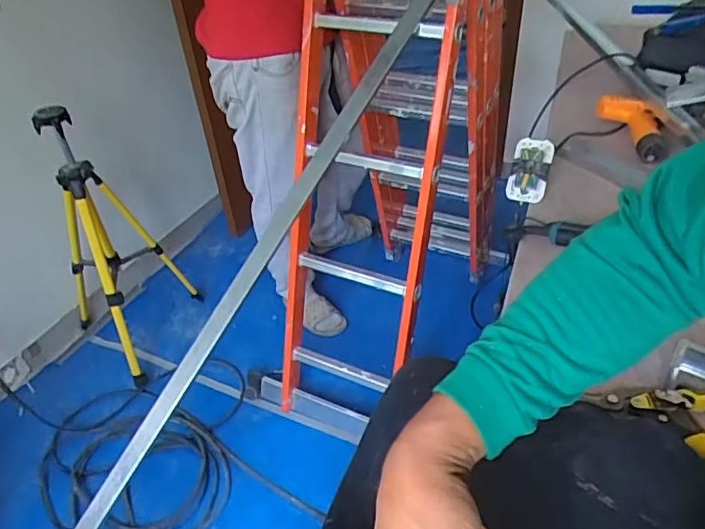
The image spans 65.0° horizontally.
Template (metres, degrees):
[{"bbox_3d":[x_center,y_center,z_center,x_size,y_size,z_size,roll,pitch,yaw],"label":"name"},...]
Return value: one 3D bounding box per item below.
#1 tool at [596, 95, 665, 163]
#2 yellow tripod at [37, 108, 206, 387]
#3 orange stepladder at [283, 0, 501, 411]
[{"bbox_3d":[0.554,-0.274,1.104,0.122,0.059,0.157,8,42,15],"label":"tool"},{"bbox_3d":[-0.652,-0.056,1.542,0.352,0.761,0.328,-25,44,-23],"label":"yellow tripod"},{"bbox_3d":[0.105,-0.259,1.367,0.405,1.022,0.710,13,43,20],"label":"orange stepladder"}]

